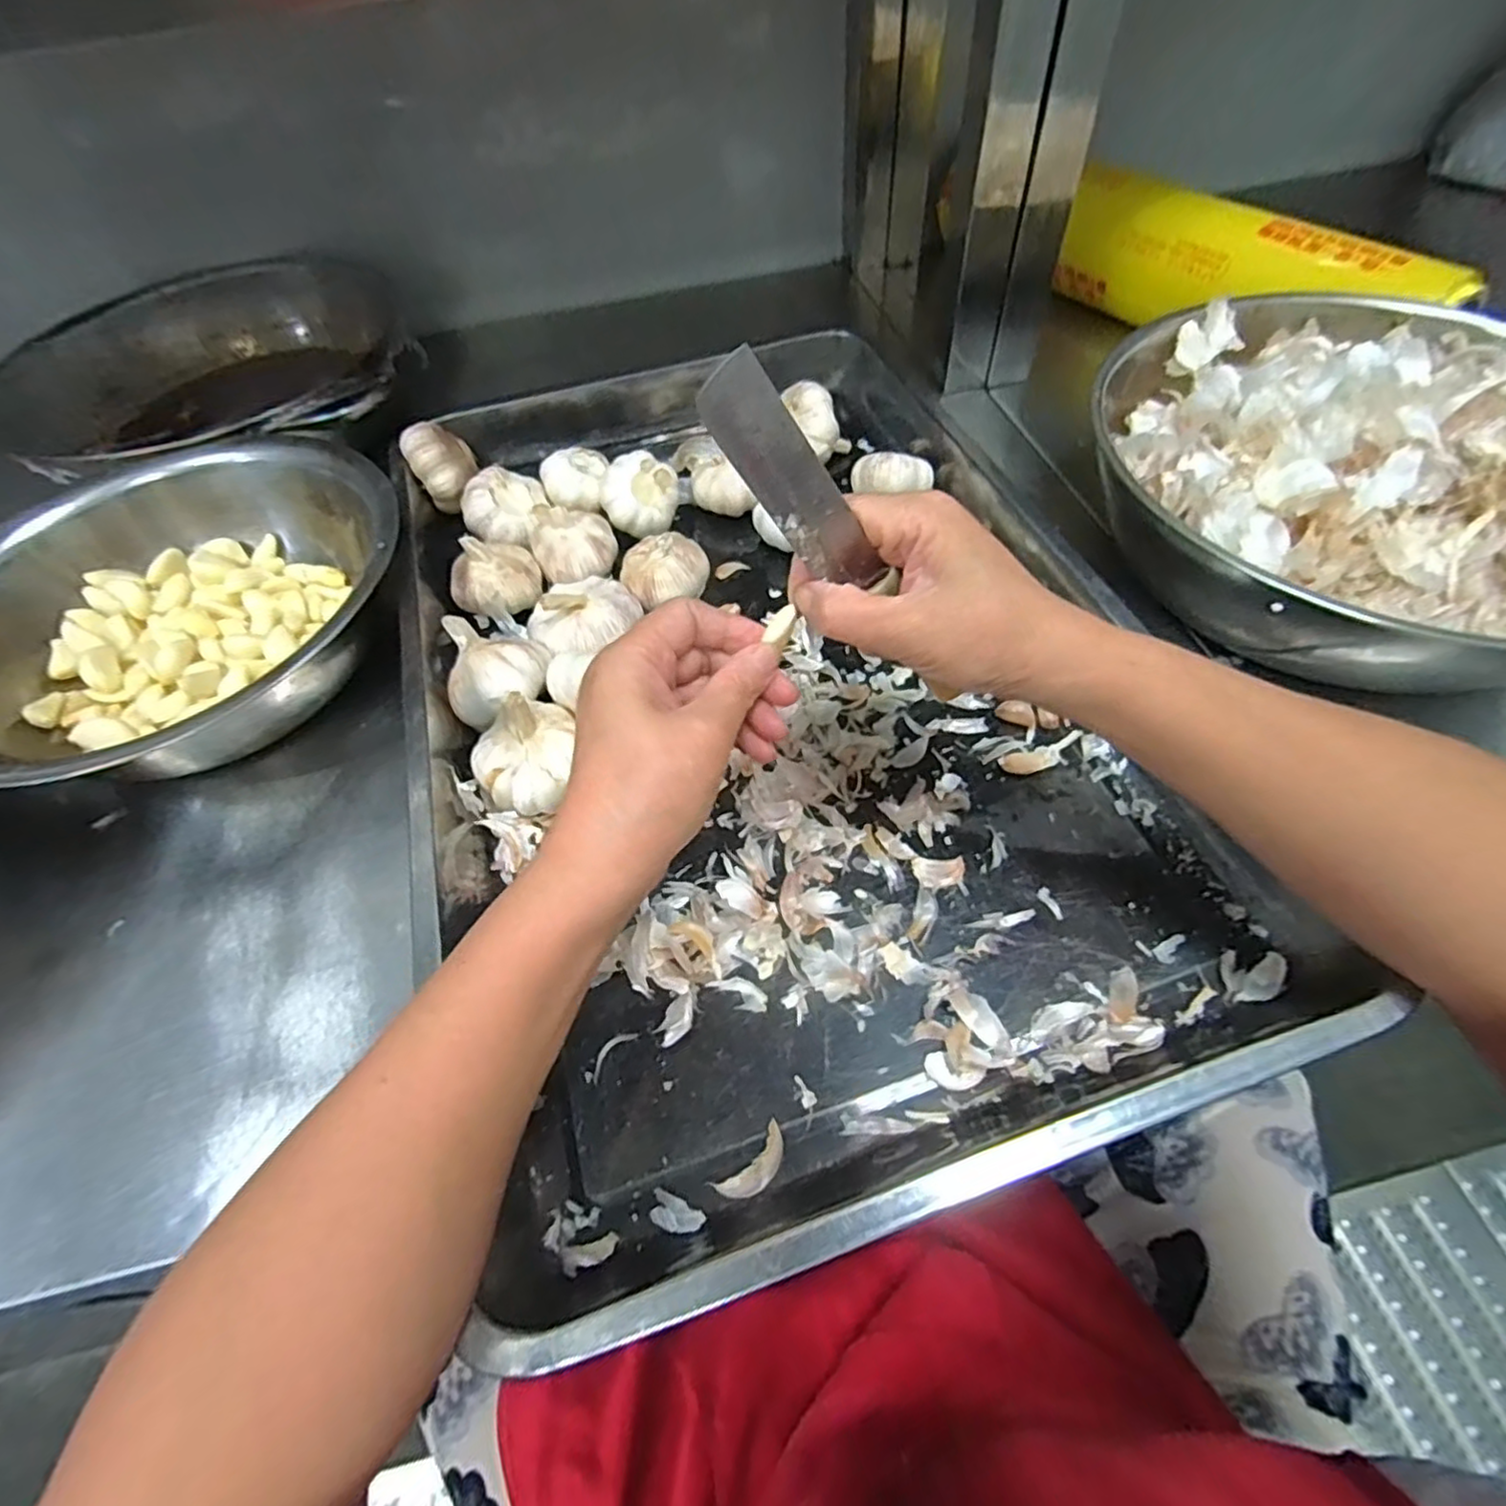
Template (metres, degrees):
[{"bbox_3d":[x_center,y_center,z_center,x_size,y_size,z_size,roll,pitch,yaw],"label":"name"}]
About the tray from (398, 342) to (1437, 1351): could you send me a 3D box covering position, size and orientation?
[{"bbox_3d":[-0.010,-0.083,0.421,0.416,0.049,0.632,-16,56,-6],"label":"tray"}]

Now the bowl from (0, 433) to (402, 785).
[{"bbox_3d":[-0.343,-0.085,0.421,0.269,0.092,0.222,-24,57,-11],"label":"bowl"}]

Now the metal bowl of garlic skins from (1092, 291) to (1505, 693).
[{"bbox_3d":[0.356,-0.172,0.397,0.299,0.092,0.297,-2,56,3],"label":"metal bowl of garlic skins"}]

